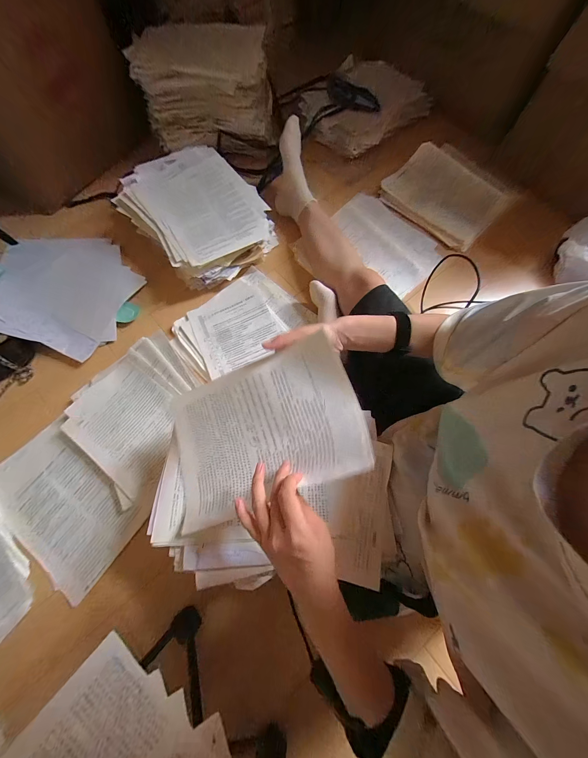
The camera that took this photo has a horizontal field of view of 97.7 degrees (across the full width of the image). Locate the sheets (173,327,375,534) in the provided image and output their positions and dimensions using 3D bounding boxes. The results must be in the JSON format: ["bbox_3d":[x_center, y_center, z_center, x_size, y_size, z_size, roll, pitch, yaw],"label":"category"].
[{"bbox_3d":[-0.052,0.067,0.333,0.267,0.048,0.182,-22,74,14],"label":"sheets"}]

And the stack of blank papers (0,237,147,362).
[{"bbox_3d":[-0.576,-0.236,0.651,0.331,0.037,0.327,17,73,5],"label":"stack of blank papers"}]

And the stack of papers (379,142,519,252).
[{"bbox_3d":[0.434,-0.532,0.724,0.266,0.032,0.295,-41,77,-12],"label":"stack of papers"}]

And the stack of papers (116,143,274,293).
[{"bbox_3d":[-0.236,-0.420,0.671,0.292,0.104,0.401,-41,77,-12],"label":"stack of papers"}]

